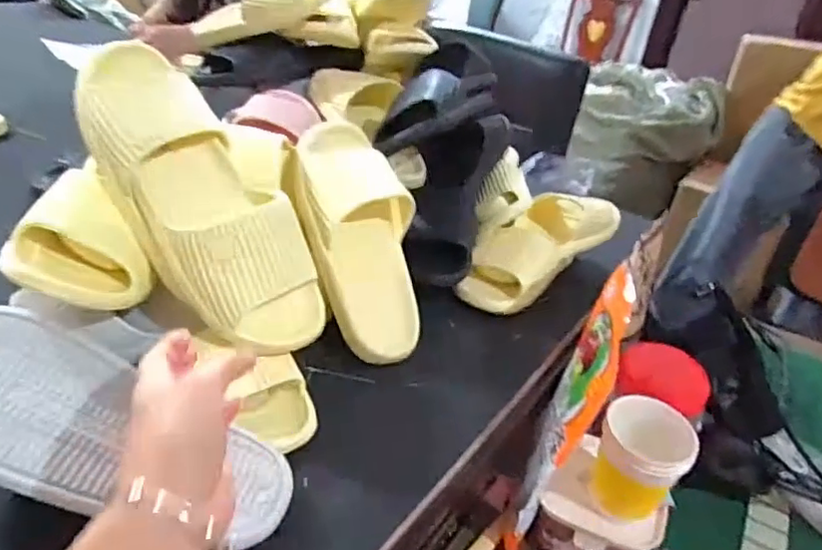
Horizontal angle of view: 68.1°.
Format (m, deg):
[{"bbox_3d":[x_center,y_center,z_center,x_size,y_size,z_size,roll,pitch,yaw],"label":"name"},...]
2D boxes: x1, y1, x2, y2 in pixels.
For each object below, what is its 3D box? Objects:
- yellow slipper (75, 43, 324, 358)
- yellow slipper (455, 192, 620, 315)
[{"bbox_3d":[-0.177,-0.066,0.514,0.097,0.074,0.290,-30,85,-45],"label":"yellow slipper"},{"bbox_3d":[0.149,-0.038,0.773,0.109,0.081,0.260,31,38,33],"label":"yellow slipper"}]

